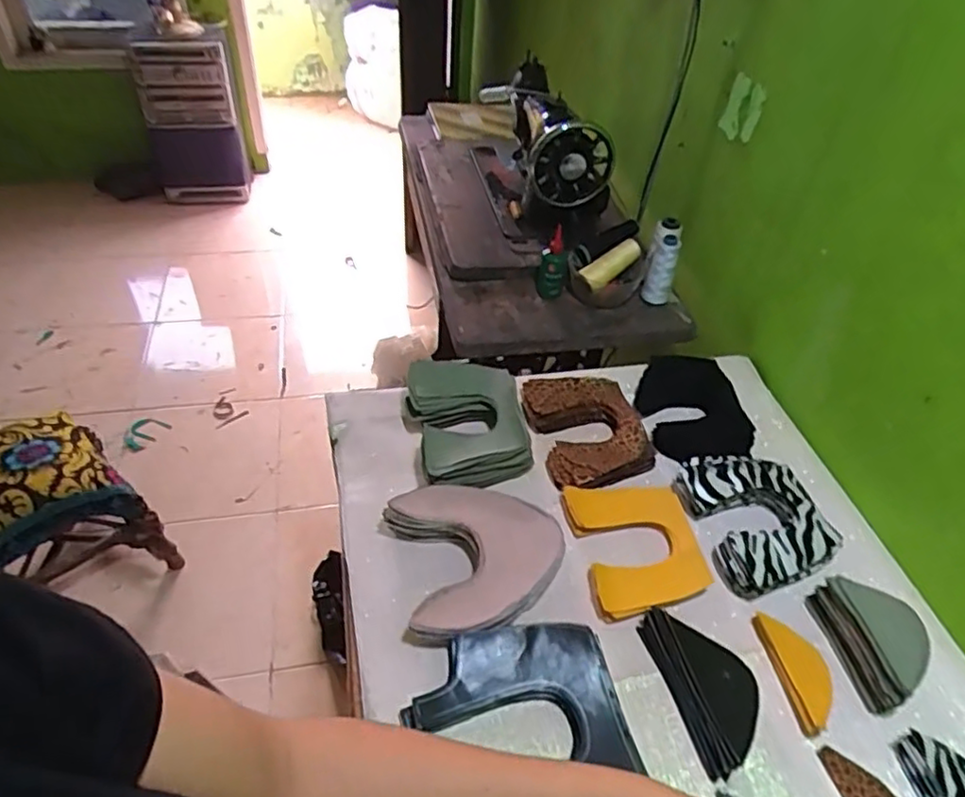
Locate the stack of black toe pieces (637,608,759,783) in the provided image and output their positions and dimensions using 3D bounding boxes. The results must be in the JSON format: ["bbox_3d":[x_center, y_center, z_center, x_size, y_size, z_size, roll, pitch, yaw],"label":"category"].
[{"bbox_3d":[0.206,0.257,0.597,0.068,0.033,0.146,-8,46,-13],"label":"stack of black toe pieces"}]

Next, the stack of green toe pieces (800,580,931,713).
[{"bbox_3d":[0.373,0.225,0.624,0.053,0.065,0.121,-6,45,-12],"label":"stack of green toe pieces"}]

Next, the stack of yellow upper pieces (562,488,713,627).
[{"bbox_3d":[0.165,0.156,0.705,0.126,0.027,0.154,-6,45,-11],"label":"stack of yellow upper pieces"}]

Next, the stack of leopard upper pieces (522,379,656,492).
[{"bbox_3d":[0.130,0.037,0.829,0.133,0.039,0.172,-11,47,-16],"label":"stack of leopard upper pieces"}]

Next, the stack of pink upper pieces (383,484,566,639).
[{"bbox_3d":[0.000,0.161,0.677,0.174,0.053,0.169,-10,46,-15],"label":"stack of pink upper pieces"}]

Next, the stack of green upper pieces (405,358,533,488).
[{"bbox_3d":[-0.016,0.033,0.799,0.136,0.068,0.175,-7,46,-12],"label":"stack of green upper pieces"}]

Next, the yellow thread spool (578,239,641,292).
[{"bbox_3d":[0.205,-0.214,1.036,0.108,0.032,0.033,-37,55,-7],"label":"yellow thread spool"}]

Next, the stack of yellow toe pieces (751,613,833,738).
[{"bbox_3d":[0.301,0.253,0.619,0.056,0.018,0.109,-8,46,-13],"label":"stack of yellow toe pieces"}]

